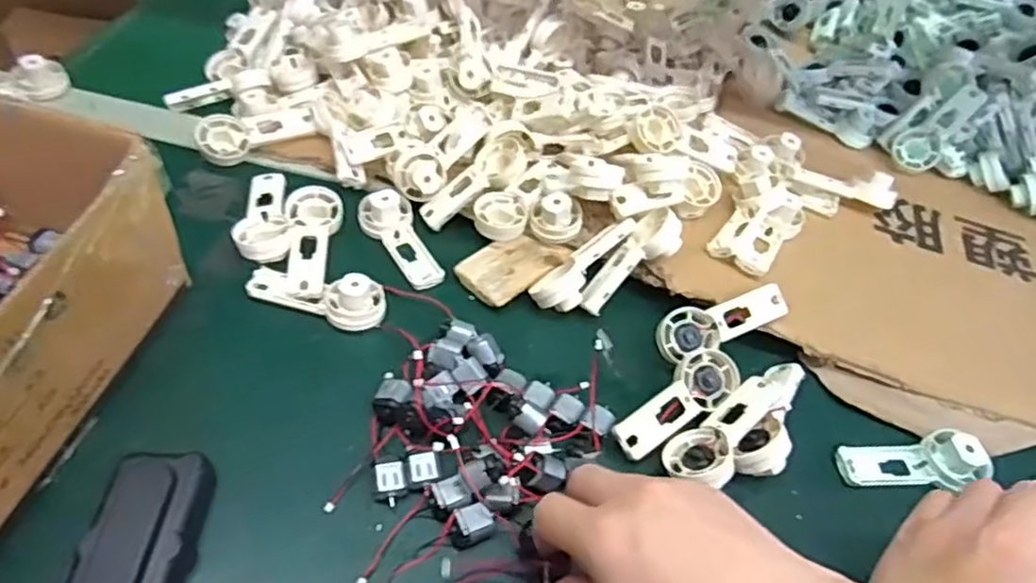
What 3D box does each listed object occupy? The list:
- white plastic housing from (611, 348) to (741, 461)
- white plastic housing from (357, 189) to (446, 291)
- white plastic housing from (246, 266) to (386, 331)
[{"bbox_3d":[0.103,0.072,0.434,0.094,0.022,0.037,-32,60,-31],"label":"white plastic housing"},{"bbox_3d":[-0.085,-0.038,0.510,0.038,0.020,0.085,-25,69,-25],"label":"white plastic housing"},{"bbox_3d":[-0.139,0.001,0.462,0.093,0.027,0.035,8,48,-1],"label":"white plastic housing"}]

